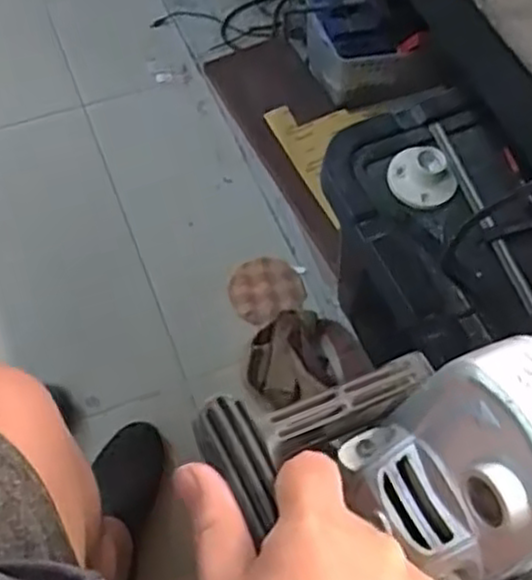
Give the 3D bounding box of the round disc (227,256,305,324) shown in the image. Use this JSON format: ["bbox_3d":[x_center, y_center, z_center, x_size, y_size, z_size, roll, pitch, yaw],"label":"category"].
[{"bbox_3d":[-0.002,-0.003,1.217,0.117,0.011,0.115,-4,66,10],"label":"round disc"}]

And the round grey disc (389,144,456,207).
[{"bbox_3d":[0.186,-0.136,0.868,0.084,0.038,0.070,23,63,10],"label":"round grey disc"}]

